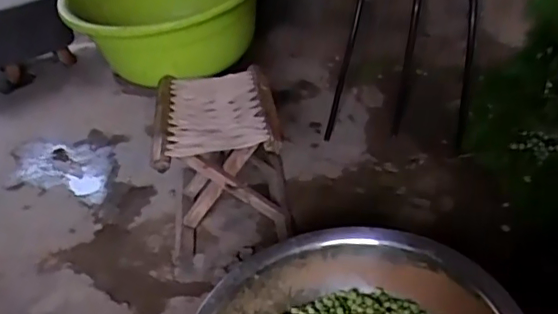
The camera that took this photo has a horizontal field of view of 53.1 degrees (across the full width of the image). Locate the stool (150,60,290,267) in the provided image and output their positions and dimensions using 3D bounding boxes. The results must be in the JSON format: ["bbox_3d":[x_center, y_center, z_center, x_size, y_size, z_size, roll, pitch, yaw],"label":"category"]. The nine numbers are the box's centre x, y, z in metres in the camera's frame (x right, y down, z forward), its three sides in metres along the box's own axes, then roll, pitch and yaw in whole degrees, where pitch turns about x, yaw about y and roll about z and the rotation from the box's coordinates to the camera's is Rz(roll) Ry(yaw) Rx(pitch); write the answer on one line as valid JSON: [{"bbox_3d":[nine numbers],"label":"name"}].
[{"bbox_3d":[-0.116,0.007,1.141,0.247,0.280,0.262,-10,35,-3],"label":"stool"}]

